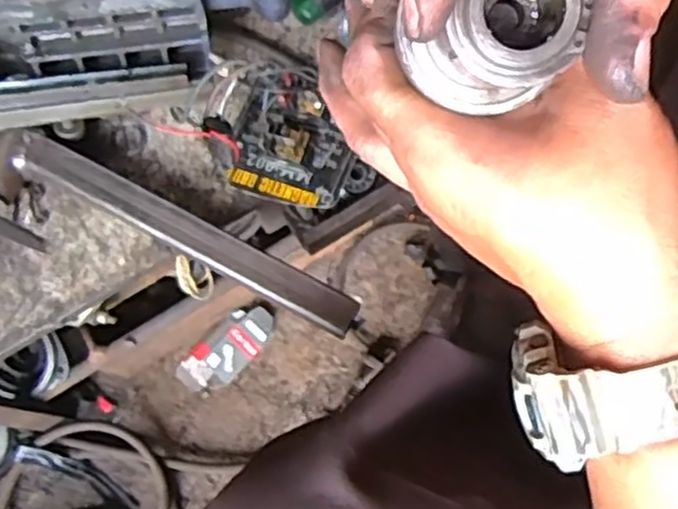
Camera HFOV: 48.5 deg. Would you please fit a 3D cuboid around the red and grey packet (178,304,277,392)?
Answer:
[{"bbox_3d":[-0.114,0.097,0.771,0.110,0.020,0.049,-38,75,-9],"label":"red and grey packet"}]

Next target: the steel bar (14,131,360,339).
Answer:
[{"bbox_3d":[-0.096,-0.015,0.466,0.234,0.015,0.024,27,77,9],"label":"steel bar"}]

